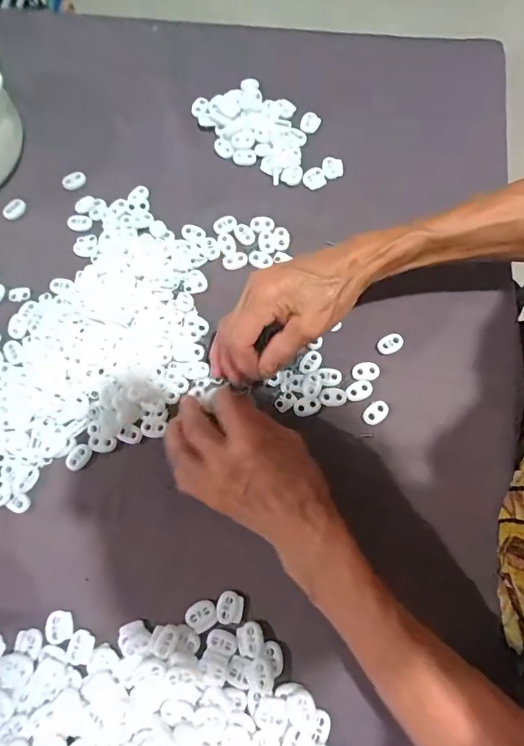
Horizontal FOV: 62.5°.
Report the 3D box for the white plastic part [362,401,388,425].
[{"bbox_3d":[0.094,0.033,0.355,0.022,0.004,0.015,-41,79,-9],"label":"white plastic part"}]

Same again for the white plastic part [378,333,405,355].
[{"bbox_3d":[0.110,-0.025,0.368,0.023,0.004,0.015,-24,77,-6],"label":"white plastic part"}]

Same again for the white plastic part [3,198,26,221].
[{"bbox_3d":[-0.235,-0.155,0.409,0.014,0.005,0.023,39,79,9],"label":"white plastic part"}]

